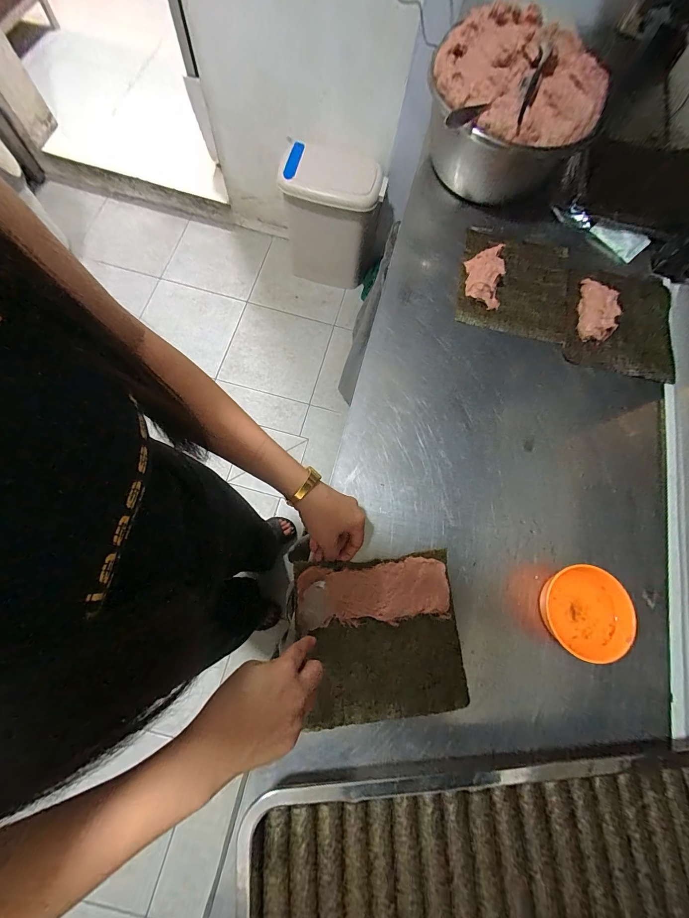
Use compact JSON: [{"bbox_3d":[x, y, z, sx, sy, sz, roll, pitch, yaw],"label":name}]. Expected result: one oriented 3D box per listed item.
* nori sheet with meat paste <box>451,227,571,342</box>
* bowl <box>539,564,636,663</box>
[{"bbox_3d":[0.294,-0.310,0.576,0.182,0.035,0.209,14,73,0],"label":"nori sheet with meat paste"},{"bbox_3d":[0.295,0.188,0.419,0.098,0.031,0.102,13,73,-1],"label":"bowl"}]

